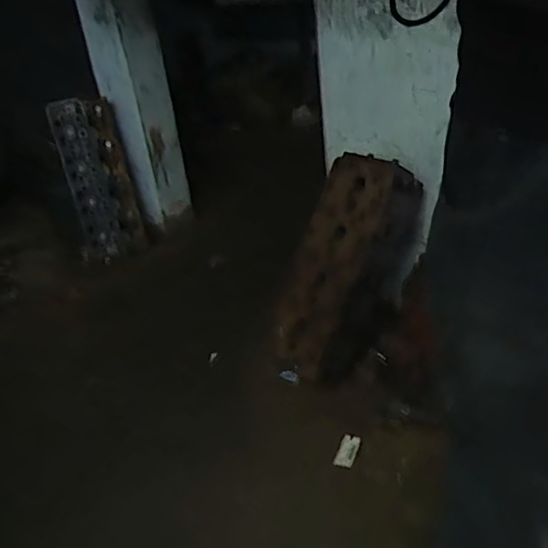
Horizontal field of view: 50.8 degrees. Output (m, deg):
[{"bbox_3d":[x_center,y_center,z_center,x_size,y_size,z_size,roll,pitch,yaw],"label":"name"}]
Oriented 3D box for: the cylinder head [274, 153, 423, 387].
[{"bbox_3d":[0.166,-0.012,1.332,0.230,0.142,0.519,16,83,33],"label":"cylinder head"}]

